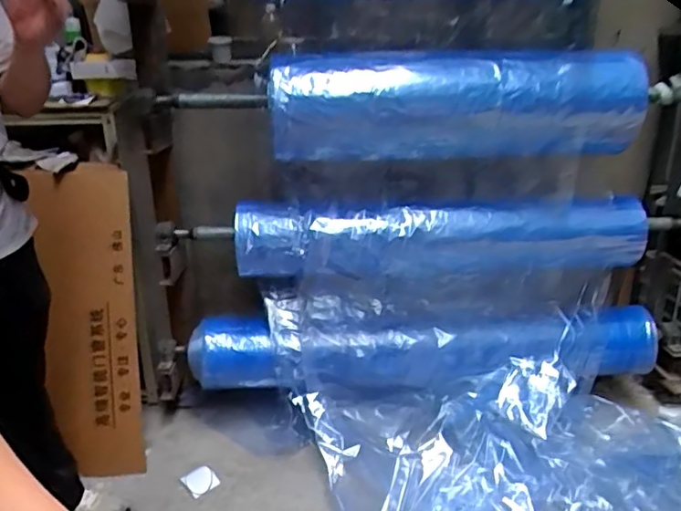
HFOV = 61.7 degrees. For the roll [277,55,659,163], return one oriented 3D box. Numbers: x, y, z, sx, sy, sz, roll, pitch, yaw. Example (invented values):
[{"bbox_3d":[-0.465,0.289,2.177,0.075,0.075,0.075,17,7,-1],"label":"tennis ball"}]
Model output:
[{"bbox_3d":[0.326,-0.412,1.583,1.030,0.269,0.207,-2,21,-3],"label":"roll"}]

